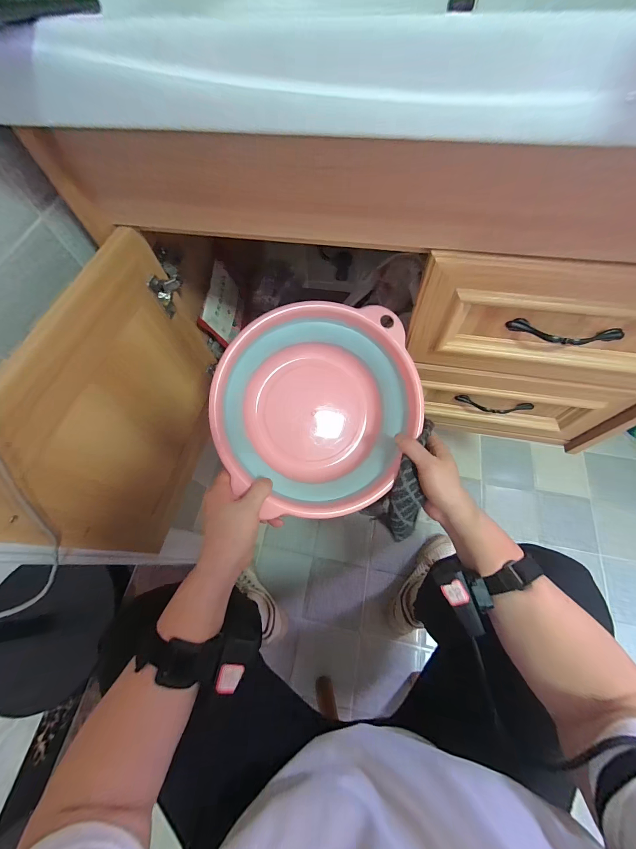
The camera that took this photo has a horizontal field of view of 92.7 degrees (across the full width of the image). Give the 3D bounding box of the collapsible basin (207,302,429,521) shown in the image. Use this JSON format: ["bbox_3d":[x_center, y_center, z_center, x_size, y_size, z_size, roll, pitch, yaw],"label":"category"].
[{"bbox_3d":[0.001,-0.019,0.423,0.273,0.118,0.263,-6,97,-8],"label":"collapsible basin"}]

